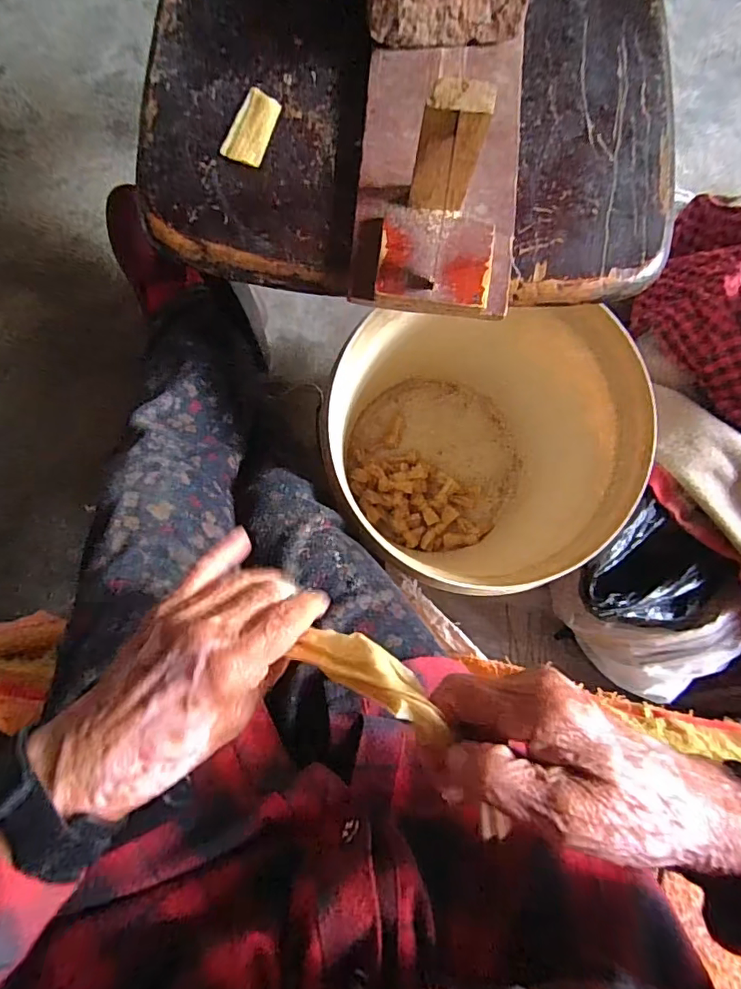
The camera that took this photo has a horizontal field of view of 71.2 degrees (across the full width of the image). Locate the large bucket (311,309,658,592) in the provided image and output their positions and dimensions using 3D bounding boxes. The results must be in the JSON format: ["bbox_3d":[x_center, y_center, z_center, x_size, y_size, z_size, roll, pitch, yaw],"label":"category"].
[{"bbox_3d":[0.128,-0.054,0.637,0.281,0.341,0.298,0,85,-2],"label":"large bucket"}]

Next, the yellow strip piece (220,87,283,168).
[{"bbox_3d":[-0.091,-0.284,0.400,0.031,0.004,0.057,20,85,-1],"label":"yellow strip piece"}]

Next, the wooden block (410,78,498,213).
[{"bbox_3d":[0.051,-0.221,0.335,0.041,0.088,0.021,7,85,-2],"label":"wooden block"}]

